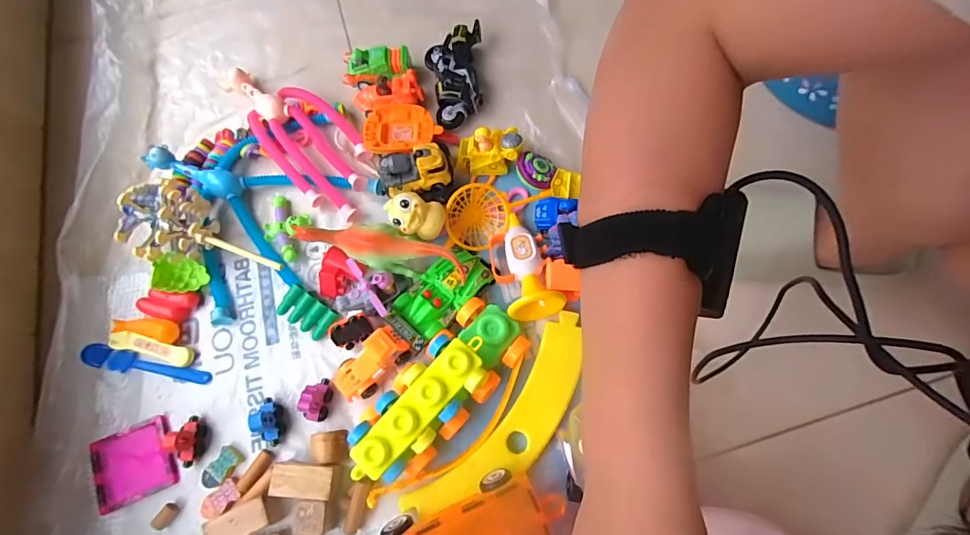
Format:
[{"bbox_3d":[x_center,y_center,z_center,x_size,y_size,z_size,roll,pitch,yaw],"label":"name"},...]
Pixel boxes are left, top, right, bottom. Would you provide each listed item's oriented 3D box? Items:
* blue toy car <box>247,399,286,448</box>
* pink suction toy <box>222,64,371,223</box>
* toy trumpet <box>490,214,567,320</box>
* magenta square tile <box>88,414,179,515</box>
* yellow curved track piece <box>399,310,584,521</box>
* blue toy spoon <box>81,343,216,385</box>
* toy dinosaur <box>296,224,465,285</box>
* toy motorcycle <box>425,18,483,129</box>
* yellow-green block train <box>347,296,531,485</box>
[{"bbox_3d":[-0.226,0.159,0.470,0.020,0.042,0.046,-3,74,4],"label":"blue toy car"},{"bbox_3d":[-0.241,-0.178,0.591,0.100,0.034,0.280,-41,74,-11],"label":"pink suction toy"},{"bbox_3d":[0.041,-0.002,0.504,0.061,0.049,0.127,-15,57,-3],"label":"toy trumpet"},{"bbox_3d":[-0.372,0.207,0.481,0.081,0.010,0.076,-23,71,-6],"label":"magenta square tile"},{"bbox_3d":[0.029,0.159,0.462,0.071,0.023,0.250,37,76,14],"label":"yellow curved track piece"},{"bbox_3d":[-0.379,0.110,0.507,0.143,0.012,0.025,10,71,6],"label":"blue toy spoon"},{"bbox_3d":[-0.110,-0.016,0.503,0.189,0.072,0.044,11,75,8],"label":"toy dinosaur"},{"bbox_3d":[-0.040,-0.254,0.606,0.073,0.040,0.141,-5,74,3],"label":"toy motorcycle"},{"bbox_3d":[-0.047,0.119,0.454,0.084,0.047,0.203,43,82,14],"label":"yellow-green block train"}]

